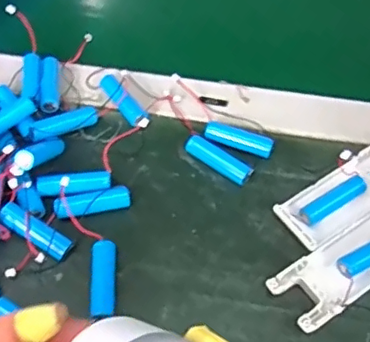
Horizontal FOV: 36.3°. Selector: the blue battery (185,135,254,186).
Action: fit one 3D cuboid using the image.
[{"bbox_3d":[0.025,-0.009,0.411,0.050,0.014,0.017,32,61,19],"label":"blue battery"}]

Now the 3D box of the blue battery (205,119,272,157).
[{"bbox_3d":[0.041,-0.023,0.421,0.050,0.011,0.017,17,57,10],"label":"blue battery"}]

